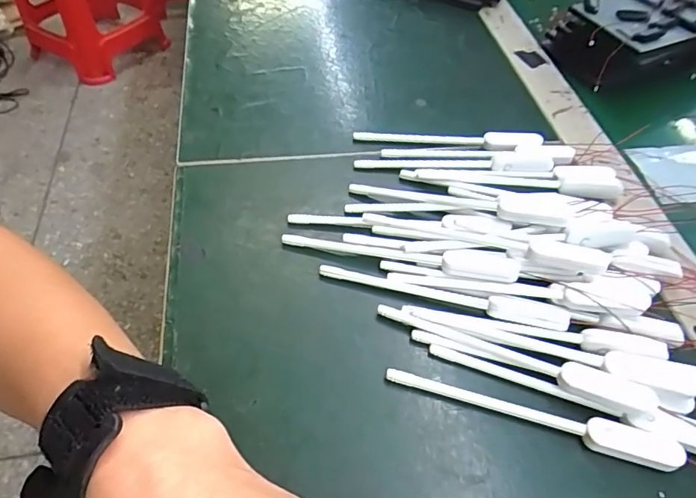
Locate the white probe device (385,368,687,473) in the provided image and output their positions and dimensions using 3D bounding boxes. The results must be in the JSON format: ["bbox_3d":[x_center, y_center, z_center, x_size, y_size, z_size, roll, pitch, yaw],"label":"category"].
[{"bbox_3d":[0.092,0.085,0.253,0.145,0.010,0.015,14,52,8],"label":"white probe device"}]

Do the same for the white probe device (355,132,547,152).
[{"bbox_3d":[0.076,-0.083,0.379,0.141,0.009,0.017,3,51,-1],"label":"white probe device"}]

